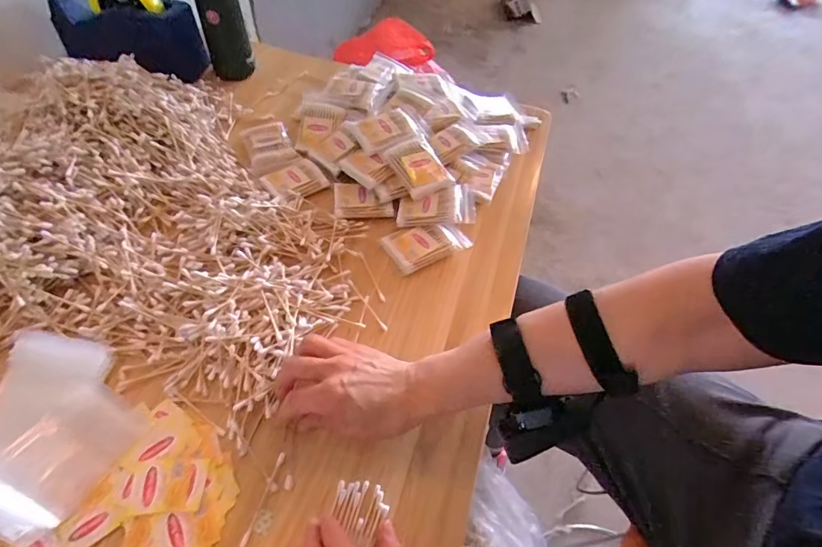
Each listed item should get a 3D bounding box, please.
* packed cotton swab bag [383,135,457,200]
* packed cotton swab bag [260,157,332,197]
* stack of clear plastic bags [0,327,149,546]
[{"bbox_3d":[0.010,-0.143,0.573,0.062,0.013,0.083,-29,79,-16],"label":"packed cotton swab bag"},{"bbox_3d":[-0.156,-0.125,0.598,0.078,0.021,0.061,-29,61,-23],"label":"packed cotton swab bag"},{"bbox_3d":[-0.332,0.127,0.381,0.163,0.043,0.151,23,56,12],"label":"stack of clear plastic bags"}]

